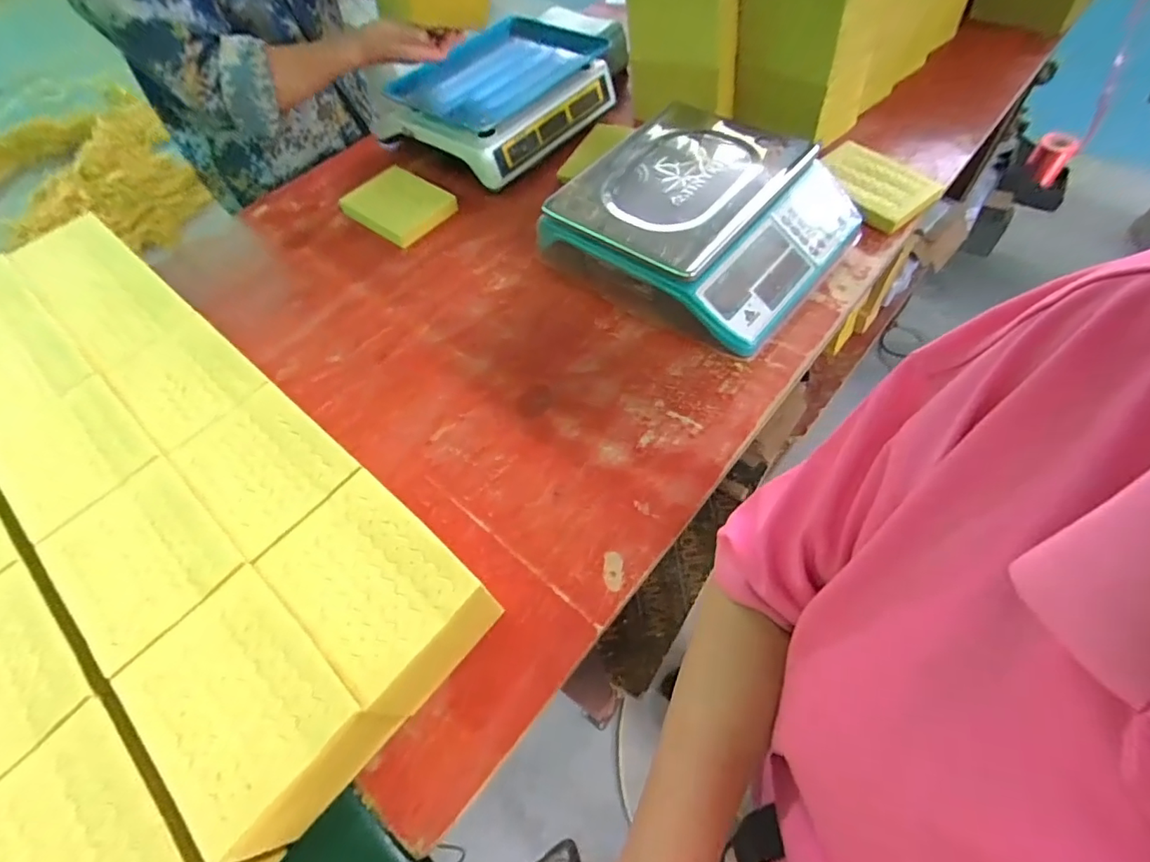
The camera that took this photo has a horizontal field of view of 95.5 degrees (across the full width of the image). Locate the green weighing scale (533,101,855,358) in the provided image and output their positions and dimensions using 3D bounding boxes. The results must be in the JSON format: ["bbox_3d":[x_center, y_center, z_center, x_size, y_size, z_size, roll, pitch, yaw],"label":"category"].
[{"bbox_3d":[0.173,-0.271,0.685,0.303,0.115,0.316,36,68,23],"label":"green weighing scale"}]

